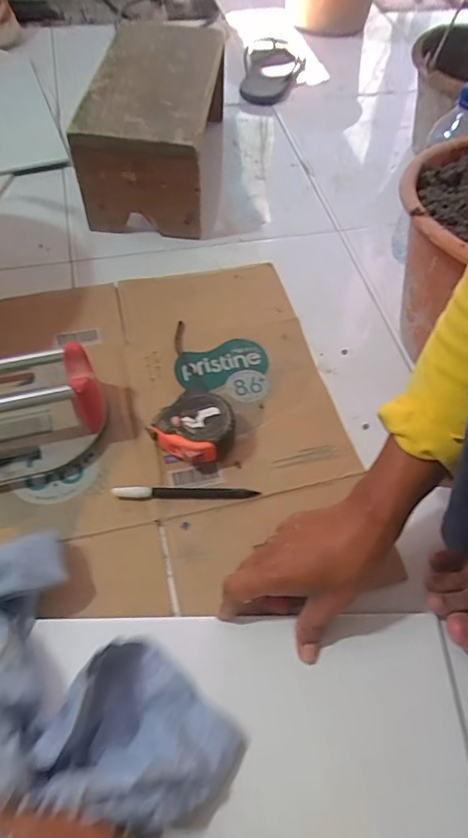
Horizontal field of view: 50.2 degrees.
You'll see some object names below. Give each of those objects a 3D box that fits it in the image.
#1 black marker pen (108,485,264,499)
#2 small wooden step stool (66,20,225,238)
[{"bbox_3d":[-0.049,0.076,0.516,0.147,0.009,0.013,1,57,-3],"label":"black marker pen"},{"bbox_3d":[-0.113,-0.451,0.772,0.165,0.147,0.352,7,57,1],"label":"small wooden step stool"}]

